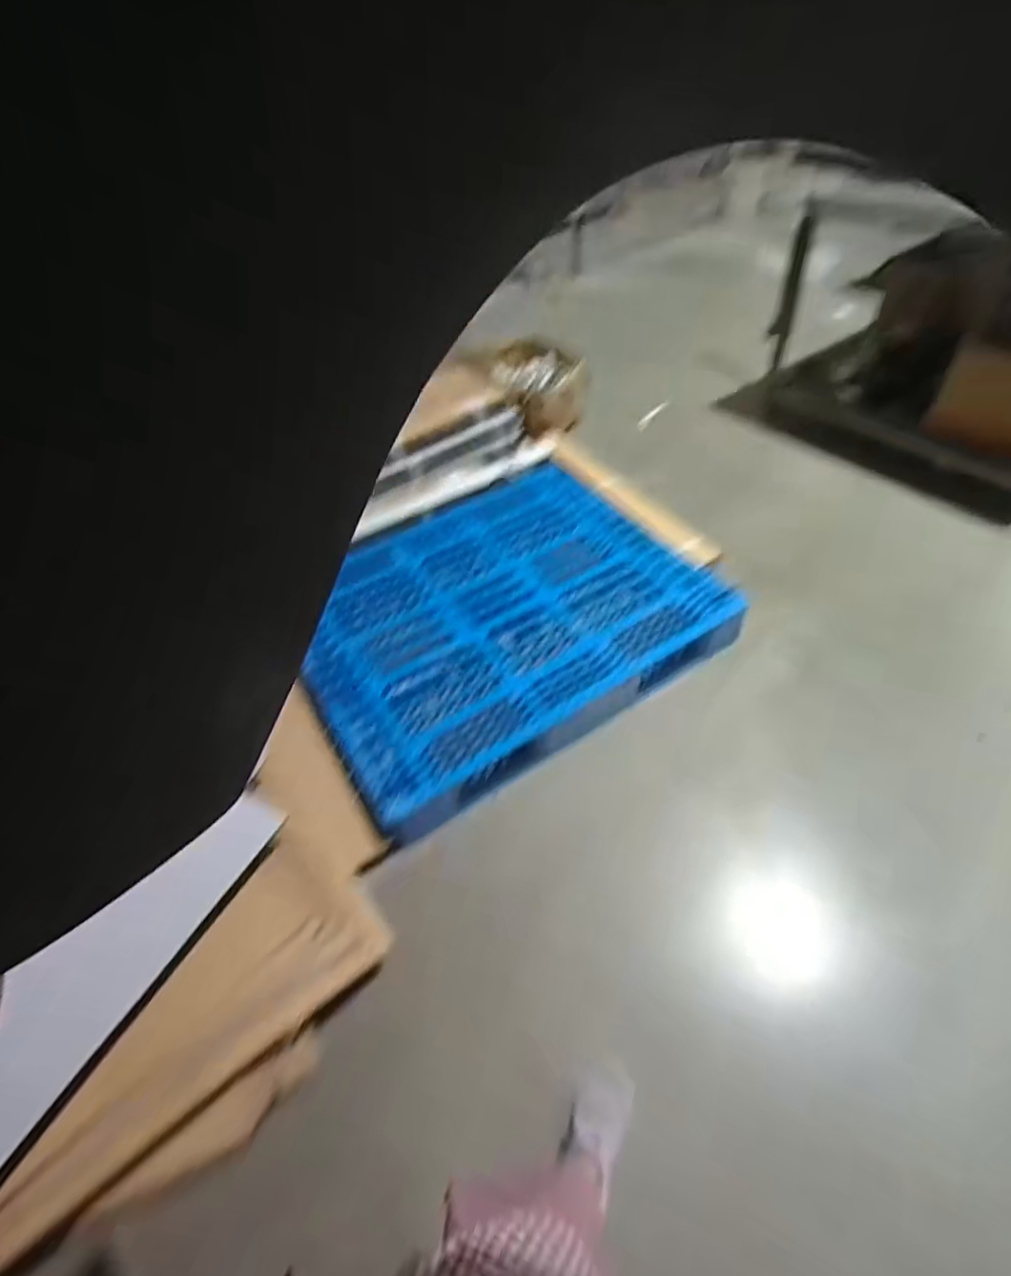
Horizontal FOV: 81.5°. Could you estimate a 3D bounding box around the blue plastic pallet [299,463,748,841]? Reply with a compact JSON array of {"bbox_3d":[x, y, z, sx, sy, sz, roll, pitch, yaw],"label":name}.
[{"bbox_3d":[-0.031,-0.082,1.753,1.124,0.151,0.891,-29,50,-18],"label":"blue plastic pallet"}]

